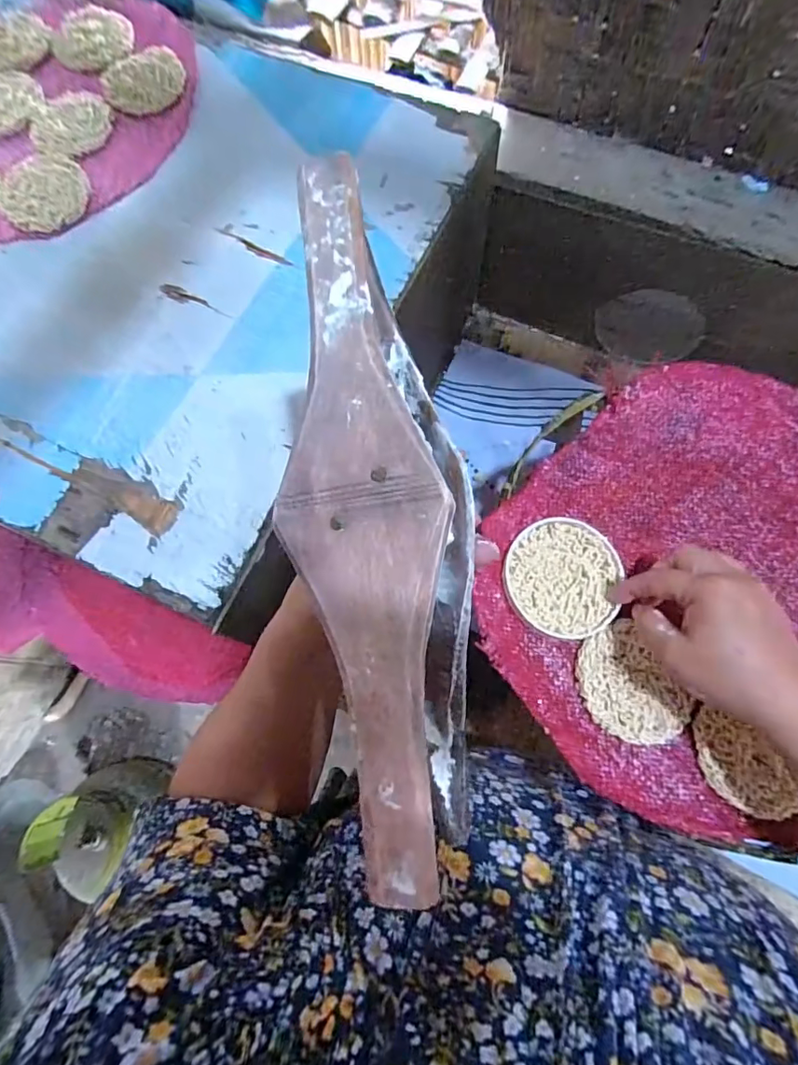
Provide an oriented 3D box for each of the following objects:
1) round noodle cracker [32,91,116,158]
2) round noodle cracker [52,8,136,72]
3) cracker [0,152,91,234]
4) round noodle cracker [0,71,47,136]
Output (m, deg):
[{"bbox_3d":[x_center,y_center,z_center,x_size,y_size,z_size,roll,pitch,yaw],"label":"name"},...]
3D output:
[{"bbox_3d":[-0.310,-0.387,0.498,0.073,0.007,0.078,0,74,0],"label":"round noodle cracker"},{"bbox_3d":[-0.312,-0.503,0.534,0.081,0.005,0.096,-37,77,-10],"label":"round noodle cracker"},{"bbox_3d":[-0.323,-0.309,0.477,0.077,0.007,0.086,-41,78,-11],"label":"cracker"},{"bbox_3d":[-0.387,-0.418,0.511,0.077,0.006,0.084,0,74,0],"label":"round noodle cracker"}]

